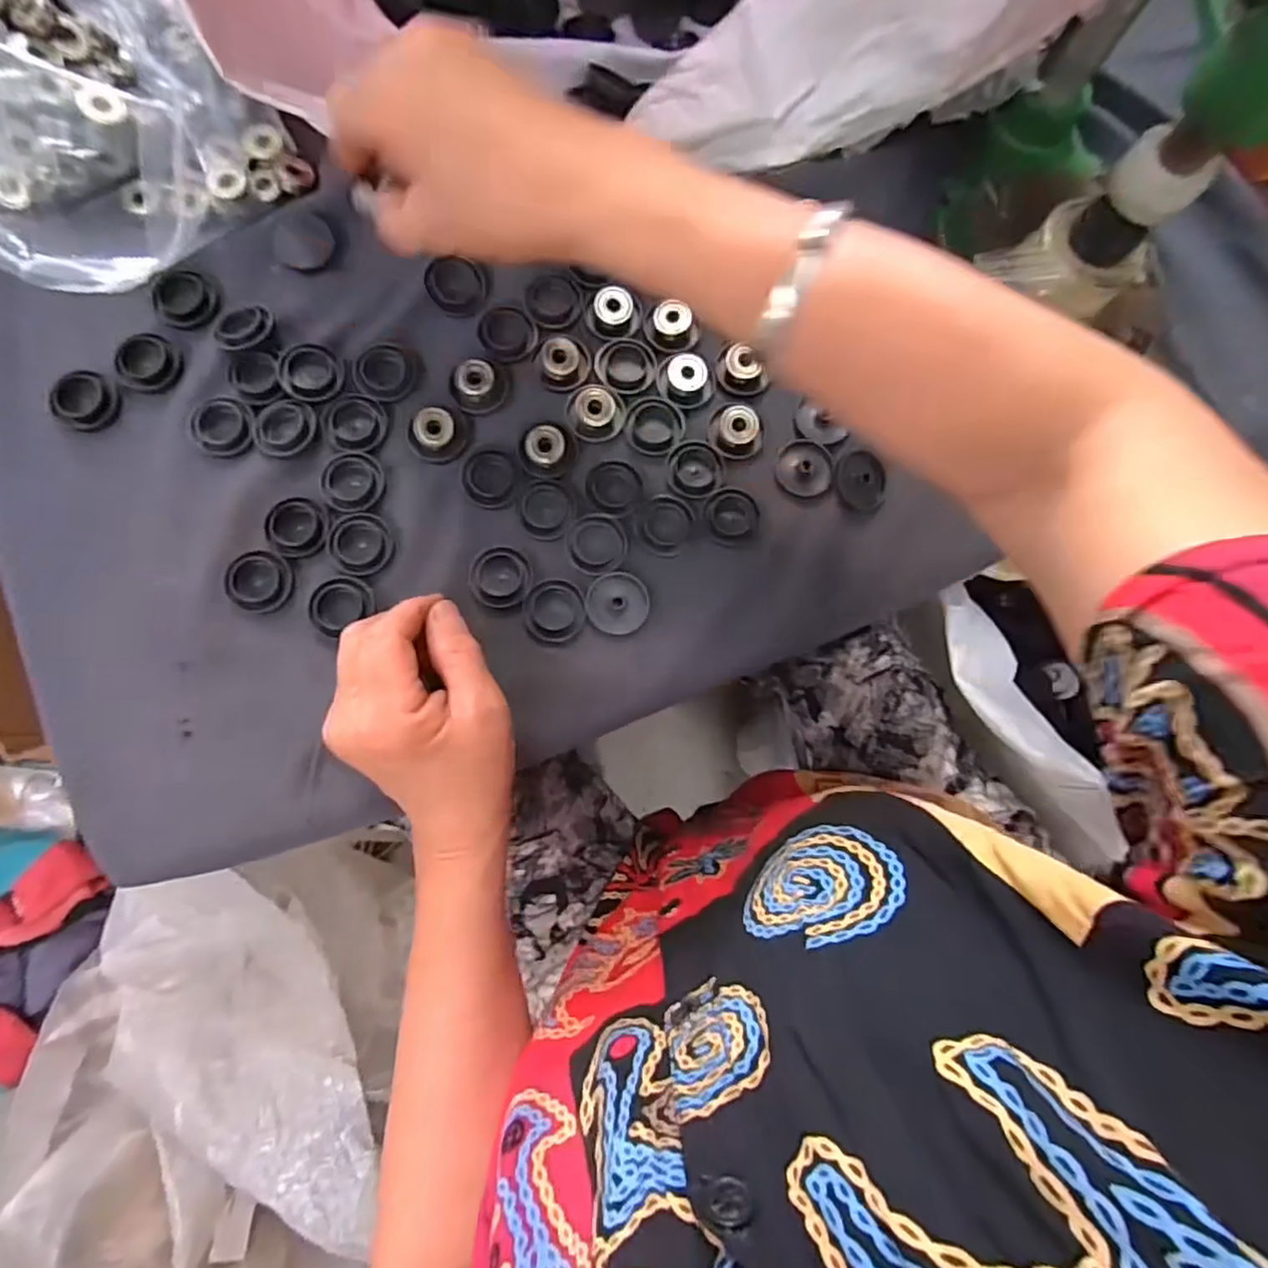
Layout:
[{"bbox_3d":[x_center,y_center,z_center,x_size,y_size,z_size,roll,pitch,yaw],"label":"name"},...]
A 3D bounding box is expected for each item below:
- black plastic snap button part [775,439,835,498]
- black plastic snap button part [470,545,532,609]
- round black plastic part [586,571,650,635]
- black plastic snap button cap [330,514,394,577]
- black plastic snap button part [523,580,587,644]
[{"bbox_3d":[0.098,-0.096,0.376,0.031,0.007,0.035,8,82,-2],"label":"black plastic snap button part"},{"bbox_3d":[-0.072,-0.031,0.354,0.032,0.004,0.032,2,82,-3],"label":"black plastic snap button part"},{"bbox_3d":[-0.008,-0.017,0.355,0.033,0.004,0.034,0,82,-3],"label":"round black plastic part"},{"bbox_3d":[-0.147,-0.049,0.354,0.032,0.004,0.033,0,82,-3],"label":"black plastic snap button cap"},{"bbox_3d":[-0.043,-0.013,0.354,0.032,0.004,0.034,1,82,-3],"label":"black plastic snap button part"}]

